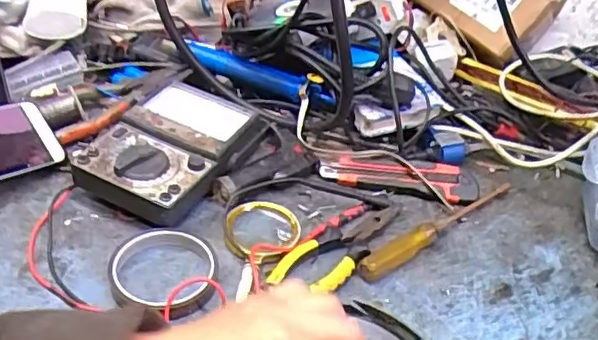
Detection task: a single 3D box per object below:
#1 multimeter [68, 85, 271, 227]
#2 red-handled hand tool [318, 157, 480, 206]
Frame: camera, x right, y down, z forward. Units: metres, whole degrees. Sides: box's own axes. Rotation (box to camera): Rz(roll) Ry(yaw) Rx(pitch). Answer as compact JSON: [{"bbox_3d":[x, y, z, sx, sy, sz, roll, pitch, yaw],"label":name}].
[{"bbox_3d":[-0.126,-0.024,0.611,0.127,0.046,0.187,20,41,16],"label":"multimeter"},{"bbox_3d":[0.103,0.005,0.631,0.159,0.011,0.040,10,72,6],"label":"red-handled hand tool"}]

